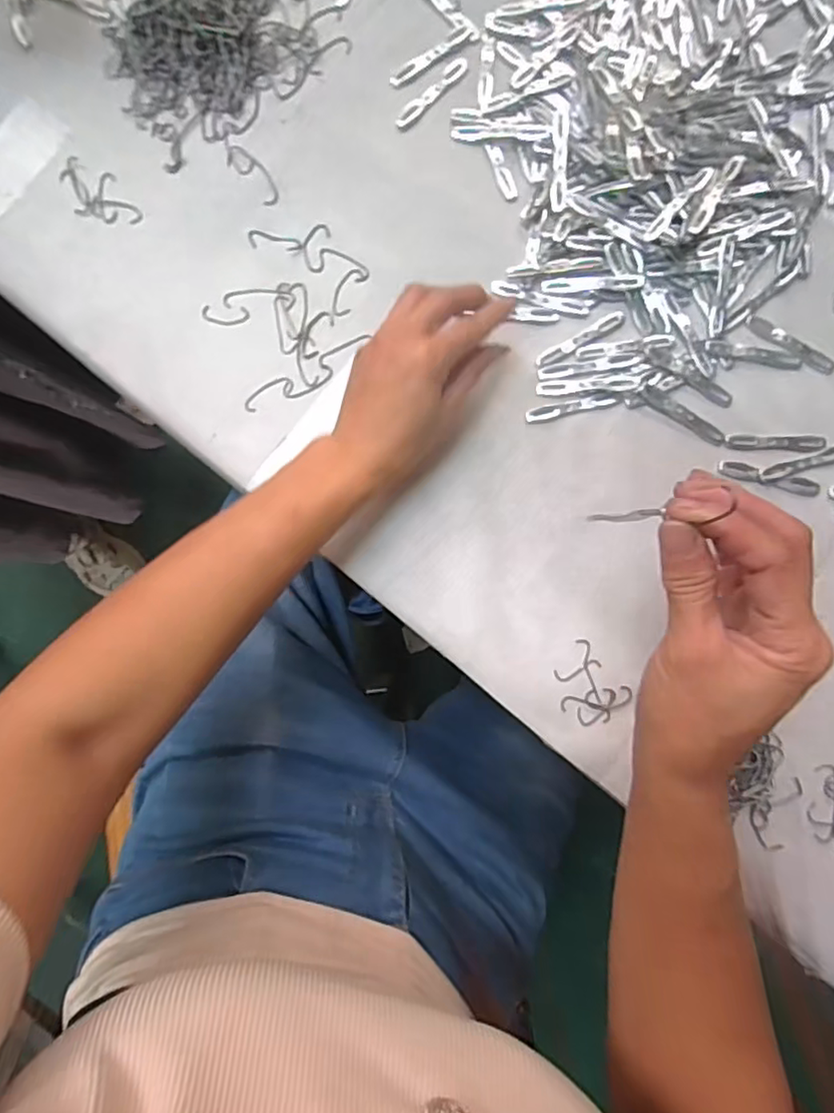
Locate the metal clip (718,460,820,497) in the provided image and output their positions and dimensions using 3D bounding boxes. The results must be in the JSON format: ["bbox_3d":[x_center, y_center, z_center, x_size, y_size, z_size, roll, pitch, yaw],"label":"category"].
[{"bbox_3d":[0.245,-0.055,0.408,0.072,0.004,0.013,14,87,1],"label":"metal clip"}]

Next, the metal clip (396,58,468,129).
[{"bbox_3d":[0.011,-0.336,0.426,0.069,0.004,0.013,-45,87,-2],"label":"metal clip"}]

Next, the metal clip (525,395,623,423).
[{"bbox_3d":[0.109,-0.105,0.411,0.066,0.004,0.011,-14,87,-1],"label":"metal clip"}]

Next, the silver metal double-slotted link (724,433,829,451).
[{"bbox_3d":[0.251,-0.080,0.408,0.071,0.004,0.011,1,87,0],"label":"silver metal double-slotted link"}]

